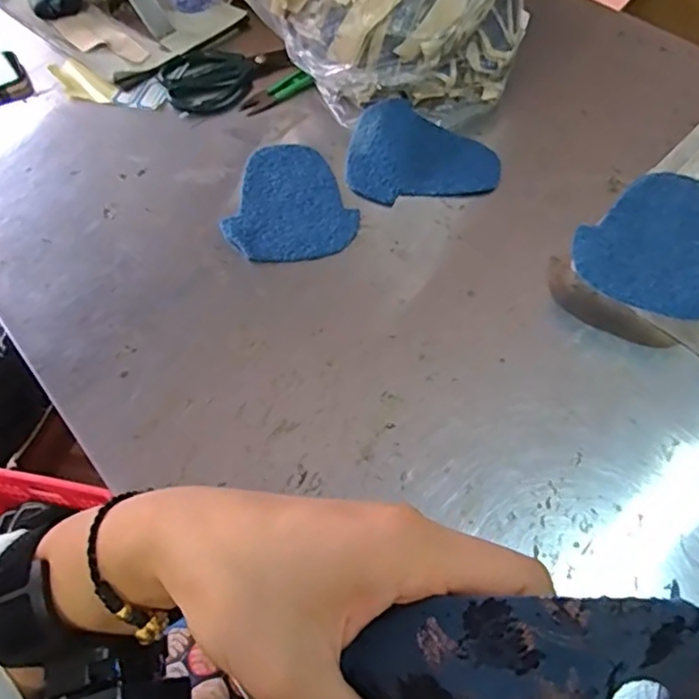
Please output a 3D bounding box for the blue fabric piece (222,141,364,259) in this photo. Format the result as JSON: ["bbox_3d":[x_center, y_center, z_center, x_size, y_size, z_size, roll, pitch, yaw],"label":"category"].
[{"bbox_3d":[-0.068,-0.148,0.596,0.123,0.006,0.160,-21,59,-12],"label":"blue fabric piece"}]

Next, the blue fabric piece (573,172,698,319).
[{"bbox_3d":[0.275,-0.089,0.506,0.162,0.014,0.122,-36,63,-23],"label":"blue fabric piece"}]

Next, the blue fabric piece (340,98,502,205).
[{"bbox_3d":[0.067,-0.190,0.602,0.149,0.023,0.113,30,62,19],"label":"blue fabric piece"}]

